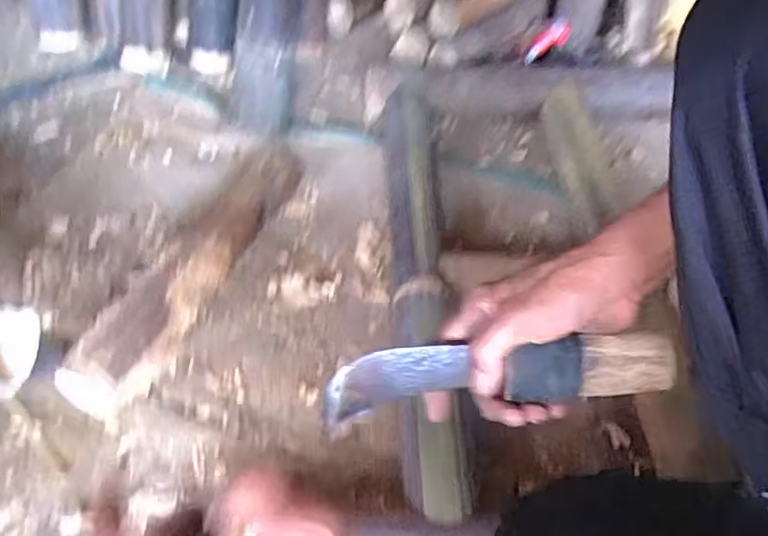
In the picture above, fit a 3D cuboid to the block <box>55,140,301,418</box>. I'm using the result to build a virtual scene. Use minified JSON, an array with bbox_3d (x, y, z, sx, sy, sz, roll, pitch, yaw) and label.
[{"bbox_3d":[-0.197,-0.009,0.687,0.074,0.070,0.360,19,49,12],"label":"block"}]

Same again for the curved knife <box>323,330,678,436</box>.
[{"bbox_3d":[0.075,0.071,0.440,0.237,0.052,0.031,-6,50,4],"label":"curved knife"}]

